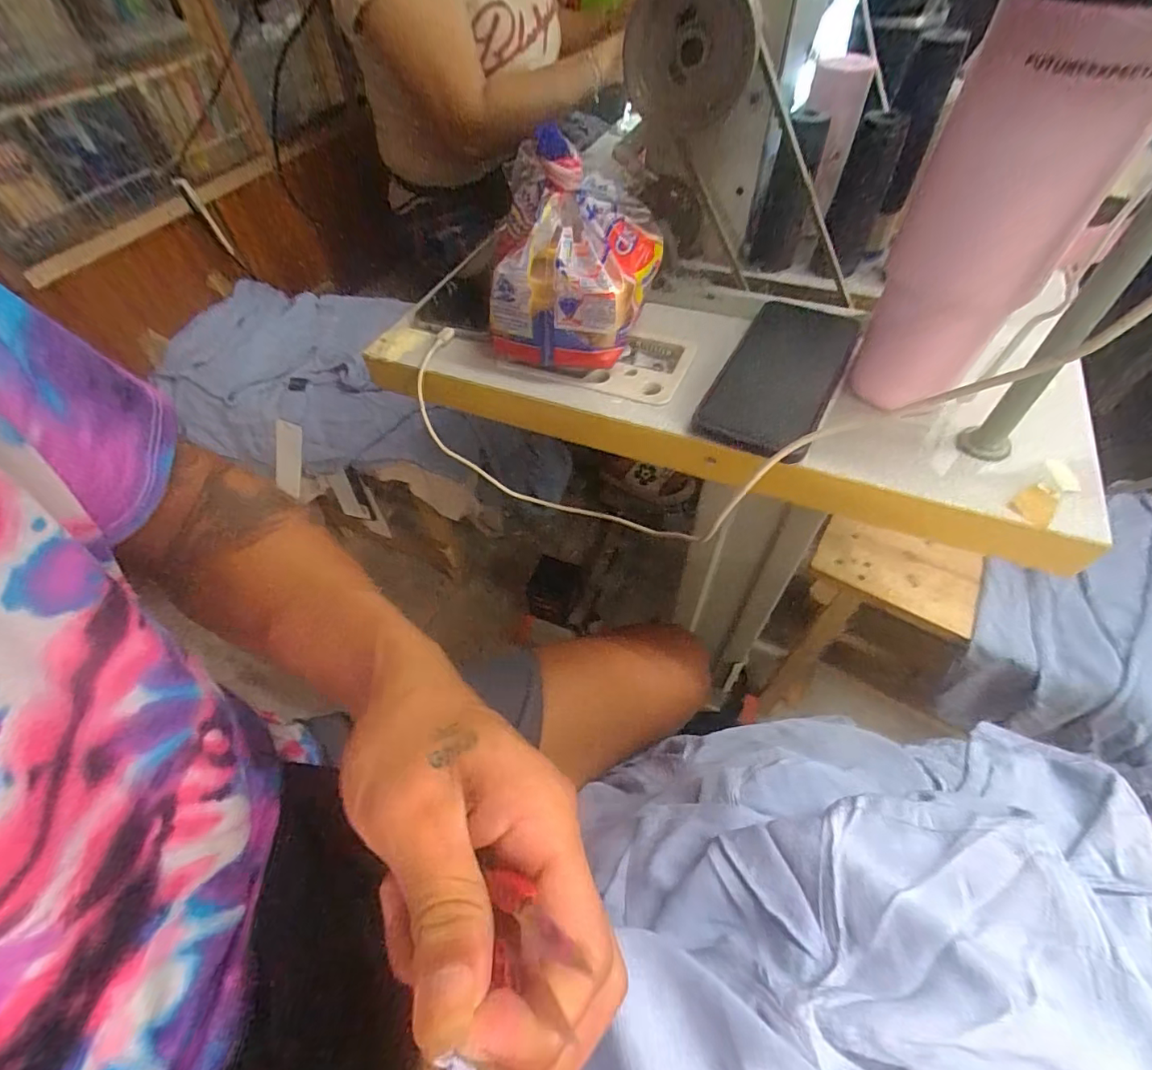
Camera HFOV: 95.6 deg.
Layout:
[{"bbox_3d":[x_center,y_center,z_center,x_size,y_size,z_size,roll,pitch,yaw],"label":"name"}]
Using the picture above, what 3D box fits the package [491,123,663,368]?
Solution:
[{"bbox_3d":[-0.004,-0.210,0.396,0.124,0.117,0.113,11,55,11],"label":"package"}]

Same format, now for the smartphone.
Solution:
[{"bbox_3d":[0.161,-0.127,0.402,0.081,0.016,0.192,23,58,19],"label":"smartphone"}]

